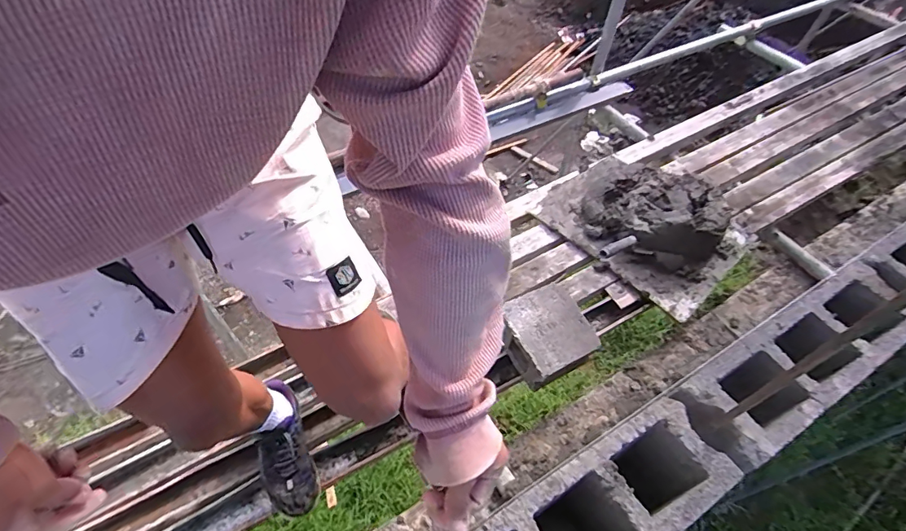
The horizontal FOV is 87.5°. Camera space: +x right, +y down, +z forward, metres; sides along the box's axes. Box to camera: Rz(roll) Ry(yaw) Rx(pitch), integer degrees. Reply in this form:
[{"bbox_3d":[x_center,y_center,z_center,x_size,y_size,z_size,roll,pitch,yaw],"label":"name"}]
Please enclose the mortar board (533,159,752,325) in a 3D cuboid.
[{"bbox_3d":[0.615,-0.157,1.541,0.613,0.149,0.500,36,61,20],"label":"mortar board"}]

